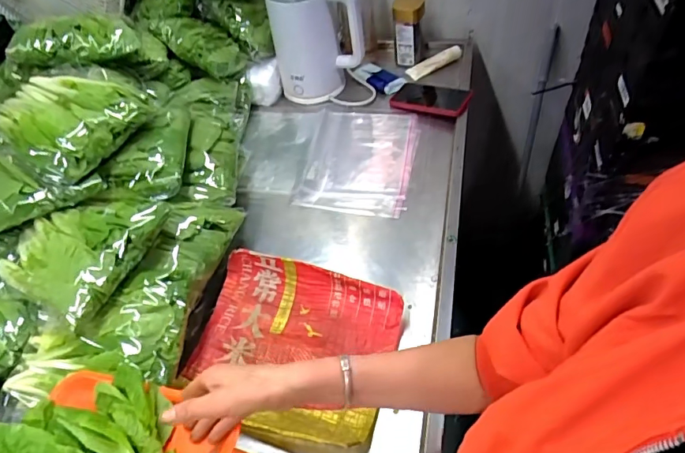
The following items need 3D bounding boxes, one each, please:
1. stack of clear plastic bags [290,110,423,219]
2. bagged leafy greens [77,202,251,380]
[{"bbox_3d":[0.035,-0.135,0.925,0.205,0.020,0.276,8,50,13],"label":"stack of clear plastic bags"},{"bbox_3d":[-0.236,0.071,0.673,0.144,0.063,0.297,12,51,17],"label":"bagged leafy greens"}]

